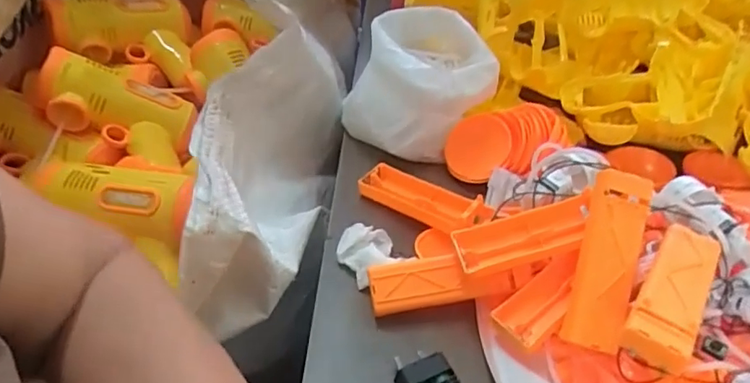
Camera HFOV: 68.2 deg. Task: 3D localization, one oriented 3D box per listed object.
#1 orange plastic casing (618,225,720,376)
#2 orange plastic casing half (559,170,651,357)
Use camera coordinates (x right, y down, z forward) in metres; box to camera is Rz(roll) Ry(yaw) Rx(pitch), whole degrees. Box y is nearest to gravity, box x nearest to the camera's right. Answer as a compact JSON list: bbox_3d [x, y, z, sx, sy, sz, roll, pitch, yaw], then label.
[{"bbox_3d":[0.174,0.057,0.322,0.033,0.025,0.110,28,48,23],"label":"orange plastic casing"},{"bbox_3d":[0.145,0.042,0.343,0.035,0.010,0.109,15,80,10],"label":"orange plastic casing half"}]

